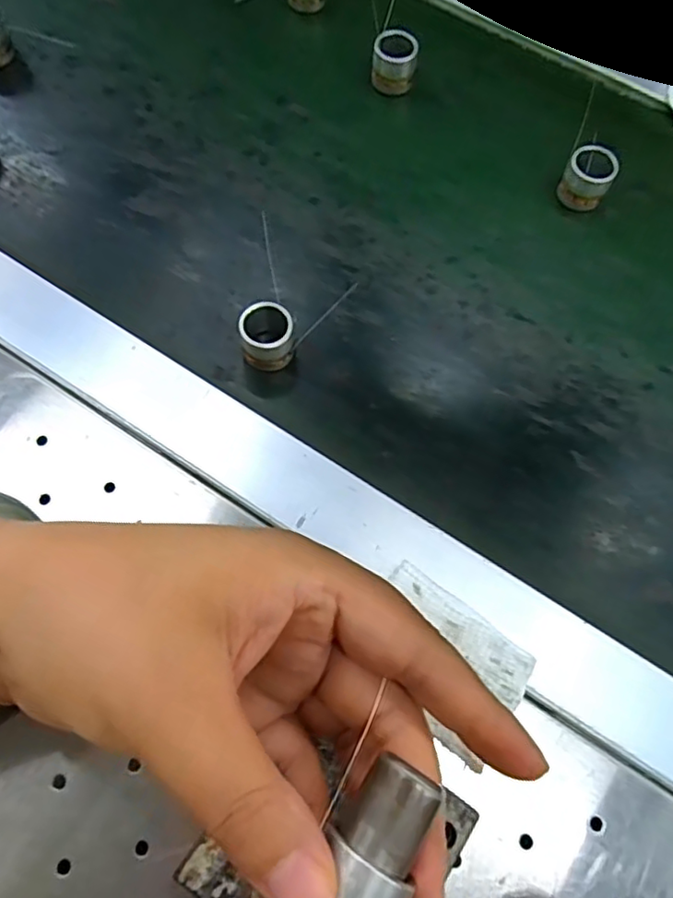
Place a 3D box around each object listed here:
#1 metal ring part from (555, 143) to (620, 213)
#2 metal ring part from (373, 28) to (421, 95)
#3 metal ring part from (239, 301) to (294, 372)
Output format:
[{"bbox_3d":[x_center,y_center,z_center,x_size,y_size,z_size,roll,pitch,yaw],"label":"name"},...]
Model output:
[{"bbox_3d":[0.136,-0.148,0.330,0.025,0.027,0.022,25,71,7],"label":"metal ring part"},{"bbox_3d":[0.034,-0.226,0.358,0.024,0.027,0.019,13,70,3],"label":"metal ring part"},{"bbox_3d":[-0.033,-0.054,0.292,0.024,0.026,0.024,1,70,-2],"label":"metal ring part"}]

